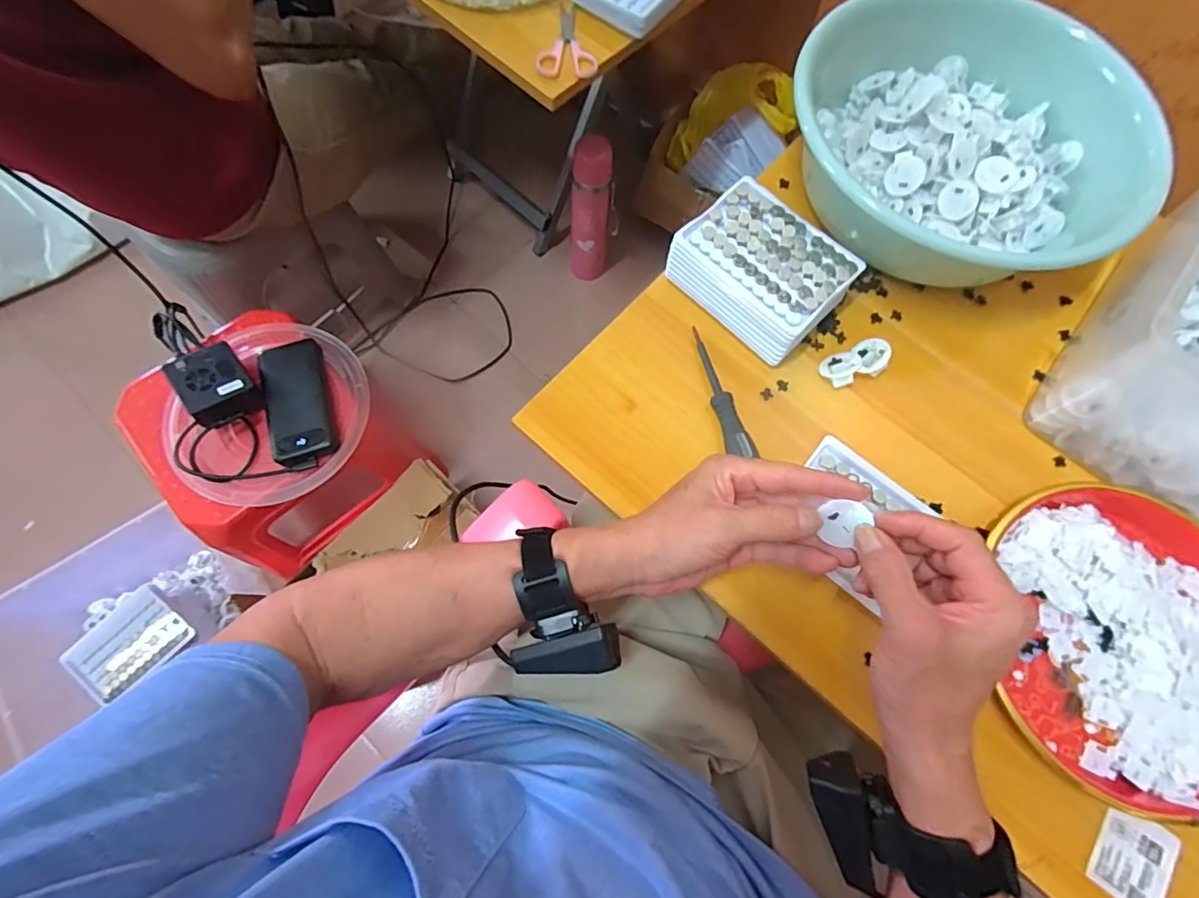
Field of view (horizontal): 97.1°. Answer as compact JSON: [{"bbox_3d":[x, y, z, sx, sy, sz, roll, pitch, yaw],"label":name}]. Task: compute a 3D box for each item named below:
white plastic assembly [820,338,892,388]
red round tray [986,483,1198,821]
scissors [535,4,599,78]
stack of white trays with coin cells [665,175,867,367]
[{"bbox_3d":[0.221,-0.074,0.456,0.055,0.021,0.031,-24,72,-9],"label":"white plastic assembly"},{"bbox_3d":[0.402,0.139,0.397,0.197,0.031,0.222,1,71,0],"label":"red round tray"},{"bbox_3d":[-0.035,-0.433,0.562,0.062,0.014,0.095,-2,71,-1],"label":"scissors"},{"bbox_3d":[0.137,-0.149,0.458,0.107,0.062,0.131,-43,76,-14],"label":"stack of white trays with coin cells"}]

